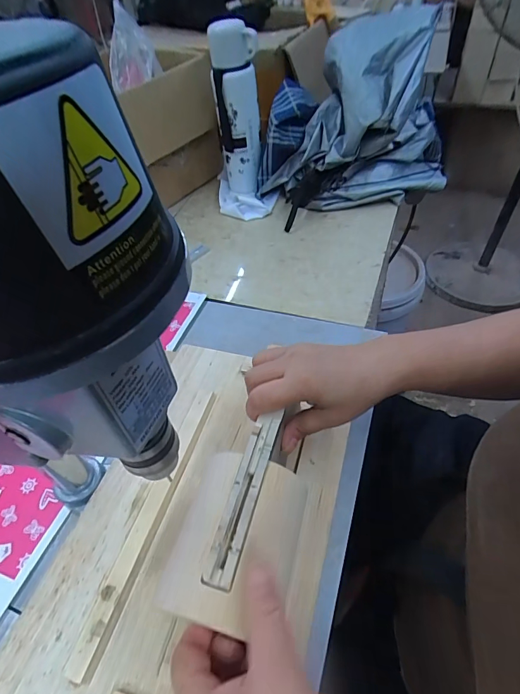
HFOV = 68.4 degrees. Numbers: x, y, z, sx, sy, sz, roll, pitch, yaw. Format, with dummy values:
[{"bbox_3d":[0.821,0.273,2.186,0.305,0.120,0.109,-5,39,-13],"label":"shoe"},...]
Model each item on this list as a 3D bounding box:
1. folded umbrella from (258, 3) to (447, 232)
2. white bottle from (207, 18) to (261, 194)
[{"bbox_3d":[0.161,-0.369,0.650,0.317,0.212,0.159,-16,49,-8],"label":"folded umbrella"},{"bbox_3d":[-0.036,-0.392,0.661,0.076,0.254,0.058,-10,49,-3],"label":"white bottle"}]

